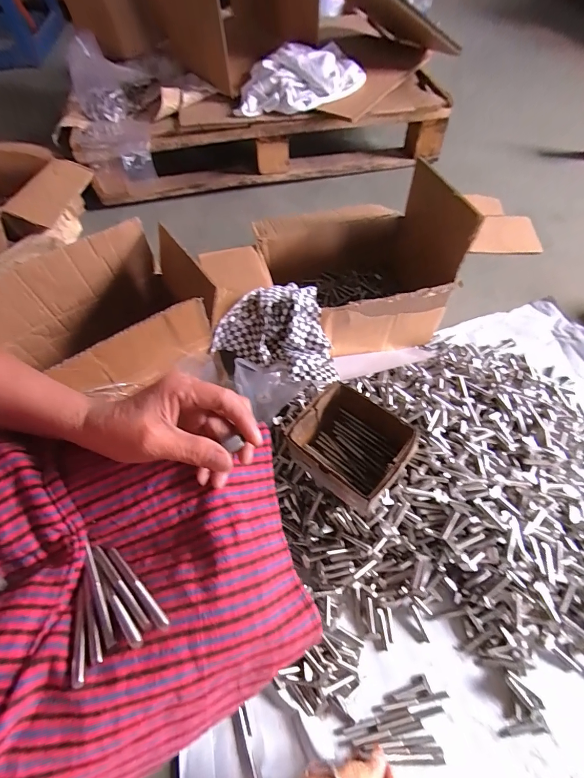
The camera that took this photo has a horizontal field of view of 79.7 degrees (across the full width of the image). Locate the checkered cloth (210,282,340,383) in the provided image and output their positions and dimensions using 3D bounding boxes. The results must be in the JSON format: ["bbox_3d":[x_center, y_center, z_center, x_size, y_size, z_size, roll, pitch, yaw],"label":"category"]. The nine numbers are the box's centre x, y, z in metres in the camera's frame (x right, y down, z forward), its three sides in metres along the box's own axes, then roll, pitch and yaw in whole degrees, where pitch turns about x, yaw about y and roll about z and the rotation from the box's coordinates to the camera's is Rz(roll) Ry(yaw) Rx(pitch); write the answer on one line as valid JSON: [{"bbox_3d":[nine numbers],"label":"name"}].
[{"bbox_3d":[-0.008,-0.099,0.605,0.200,0.107,0.149,23,62,15],"label":"checkered cloth"}]

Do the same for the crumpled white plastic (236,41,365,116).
[{"bbox_3d":[0.021,-0.876,0.981,0.405,0.076,0.201,-30,62,-16],"label":"crumpled white plastic"}]

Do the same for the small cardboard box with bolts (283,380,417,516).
[{"bbox_3d":[0.089,0.085,0.528,0.153,0.094,0.136,39,67,22],"label":"small cardboard box with bolts"}]

